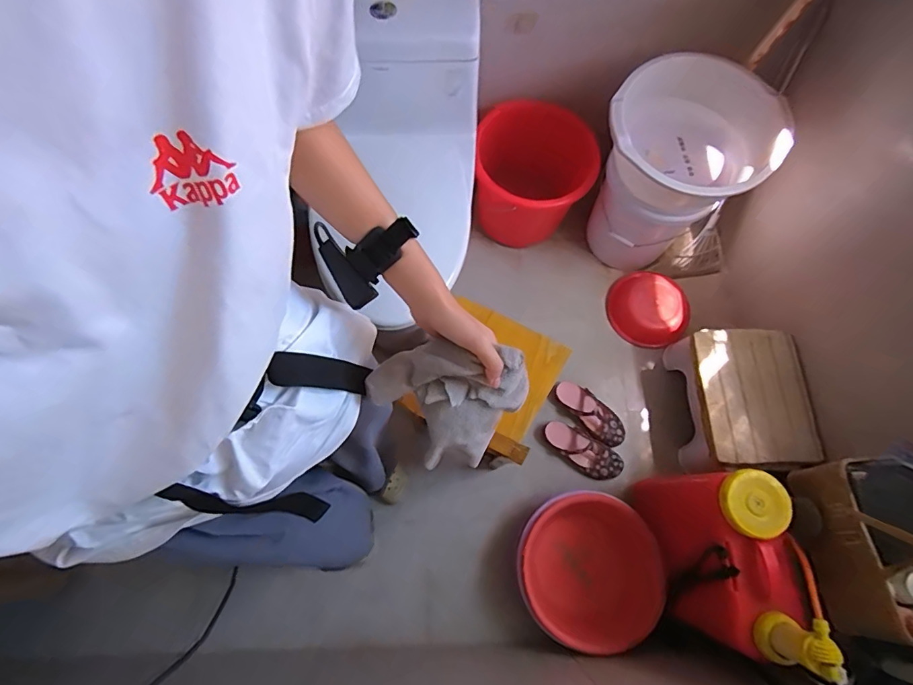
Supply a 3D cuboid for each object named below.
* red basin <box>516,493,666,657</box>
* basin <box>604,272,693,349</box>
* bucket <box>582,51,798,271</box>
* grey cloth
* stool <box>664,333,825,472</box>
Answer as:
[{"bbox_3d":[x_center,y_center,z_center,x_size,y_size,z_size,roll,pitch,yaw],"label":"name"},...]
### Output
[{"bbox_3d":[0.305,0.535,1.123,0.296,0.147,0.321,0,73,-1],"label":"red basin"},{"bbox_3d":[0.605,-0.110,1.486,0.254,0.099,0.229,40,76,11],"label":"basin"},{"bbox_3d":[0.571,-0.451,1.325,0.351,0.478,0.369,0,73,-1],"label":"bucket"},{"bbox_3d":[-0.014,0.061,0.506,0.154,0.033,0.169,24,116,-11],"label":"grey cloth"},{"bbox_3d":[0.761,0.155,1.302,0.268,0.212,0.373,-1,73,-1],"label":"stool"}]

